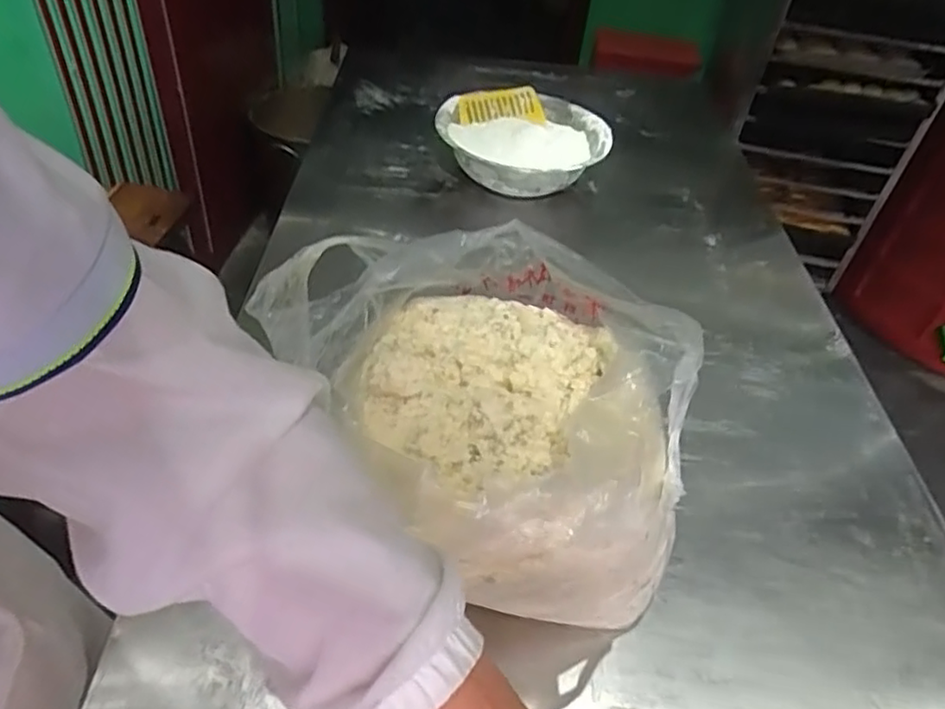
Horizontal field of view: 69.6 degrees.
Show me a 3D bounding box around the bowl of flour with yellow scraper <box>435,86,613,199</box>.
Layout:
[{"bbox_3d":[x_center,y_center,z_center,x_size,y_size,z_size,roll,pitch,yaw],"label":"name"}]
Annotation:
[{"bbox_3d":[0.084,-0.364,1.165,0.282,0.079,0.265,0,44,-8],"label":"bowl of flour with yellow scraper"}]

